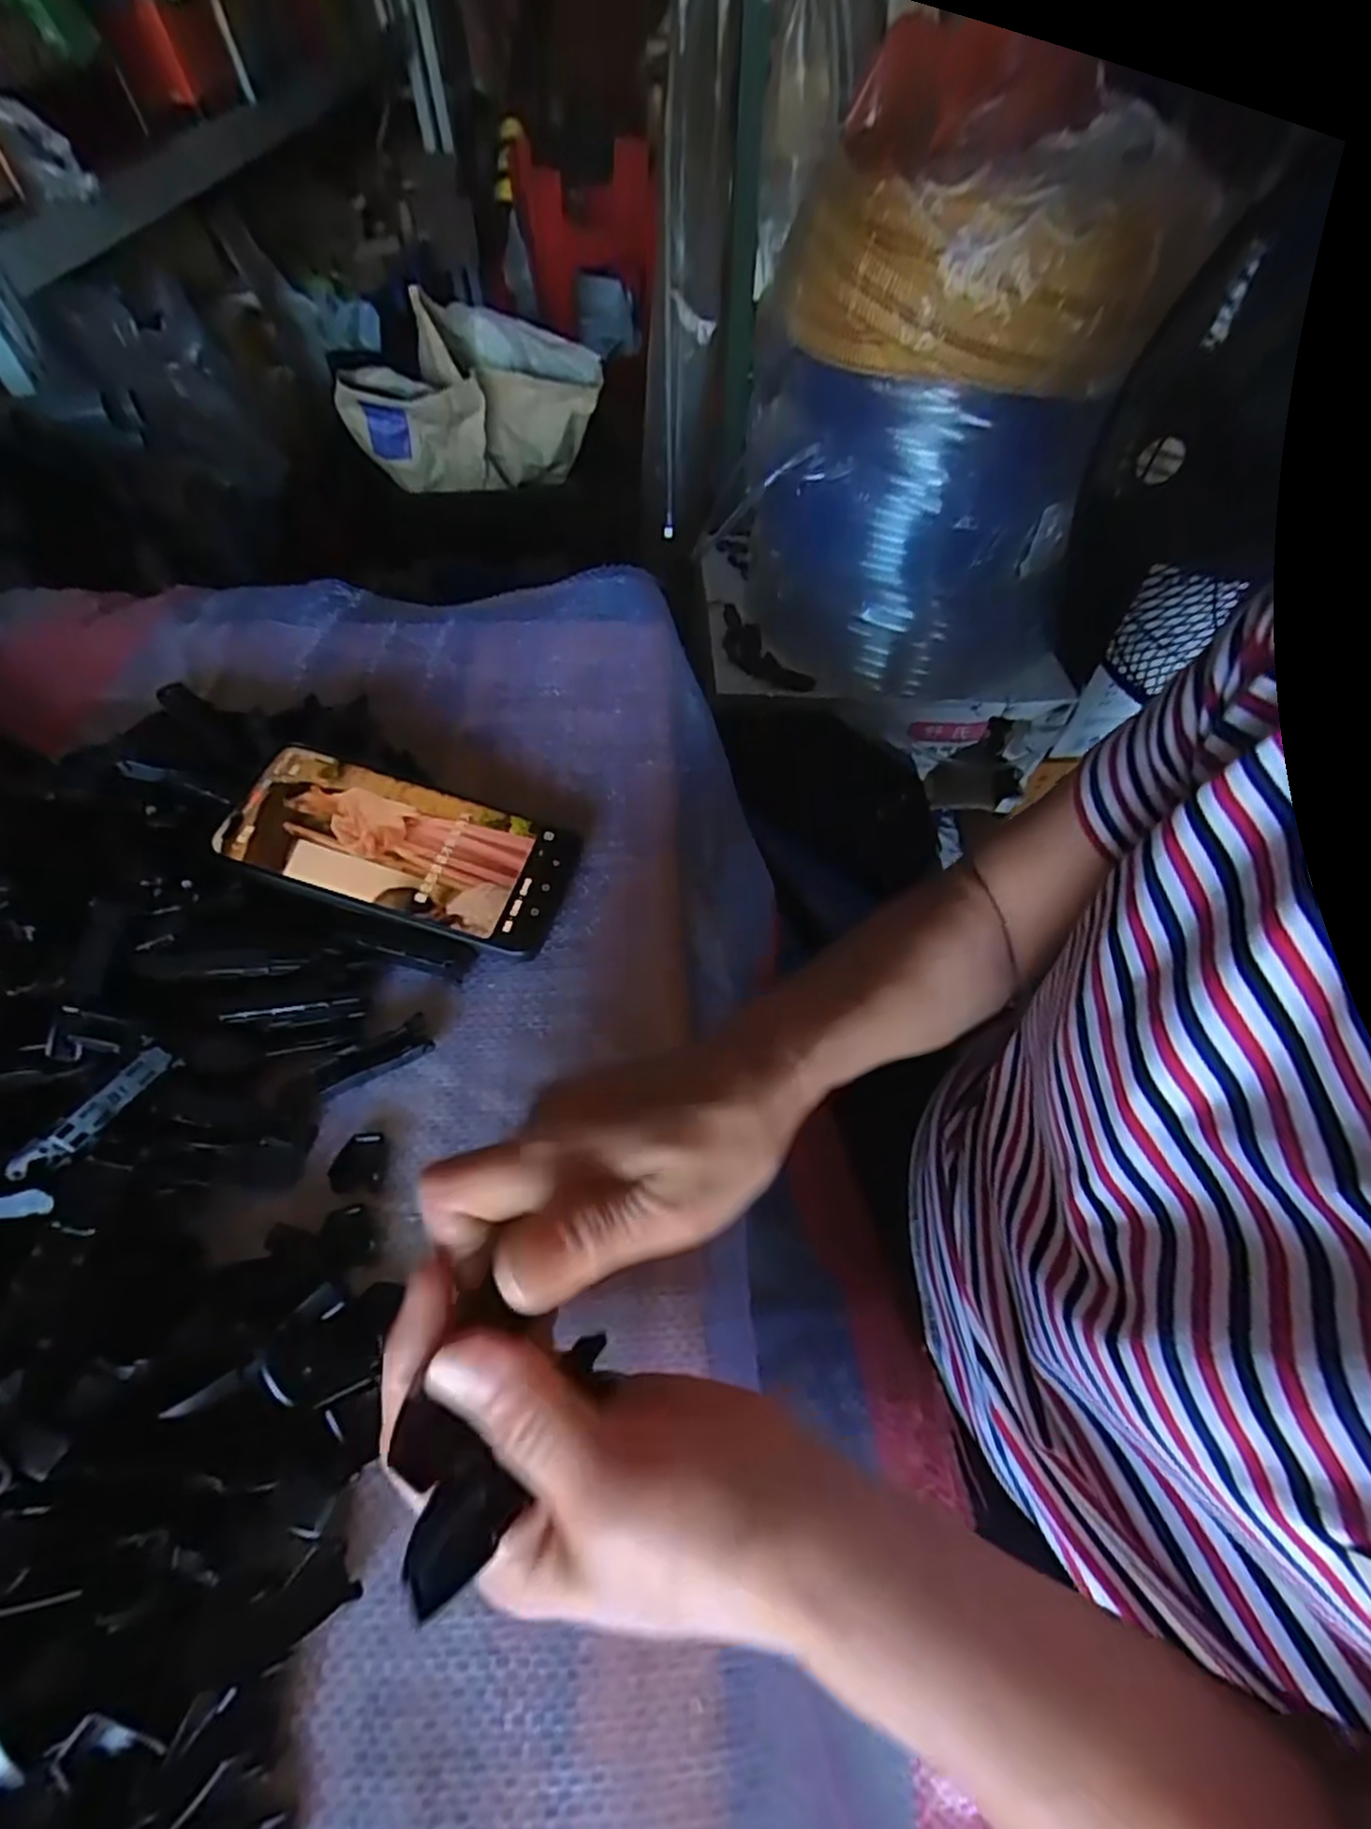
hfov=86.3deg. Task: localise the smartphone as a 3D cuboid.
[{"bbox_3d":[-0.138,-0.033,0.361,0.159,0.005,0.075,16,60,-3],"label":"smartphone"}]

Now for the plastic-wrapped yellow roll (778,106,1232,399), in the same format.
[{"bbox_3d":[0.250,-0.594,0.638,0.292,0.150,0.291,1,54,-1],"label":"plastic-wrapped yellow roll"}]

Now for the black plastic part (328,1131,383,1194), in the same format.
[{"bbox_3d":[-0.132,0.100,0.295,0.017,0.007,0.023,-4,55,-4],"label":"black plastic part"}]

